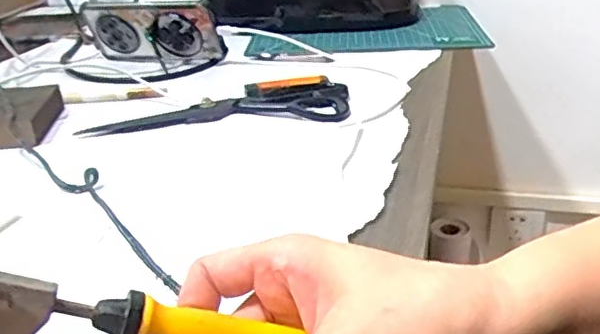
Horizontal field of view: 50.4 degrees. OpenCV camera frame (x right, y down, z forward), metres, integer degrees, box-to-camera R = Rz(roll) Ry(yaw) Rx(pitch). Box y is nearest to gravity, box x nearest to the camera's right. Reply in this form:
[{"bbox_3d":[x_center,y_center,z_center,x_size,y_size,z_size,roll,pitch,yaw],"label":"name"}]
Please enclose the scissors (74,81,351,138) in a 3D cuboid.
[{"bbox_3d":[-0.071,-0.050,0.576,0.237,0.013,0.063,-8,25,-10],"label":"scissors"}]

